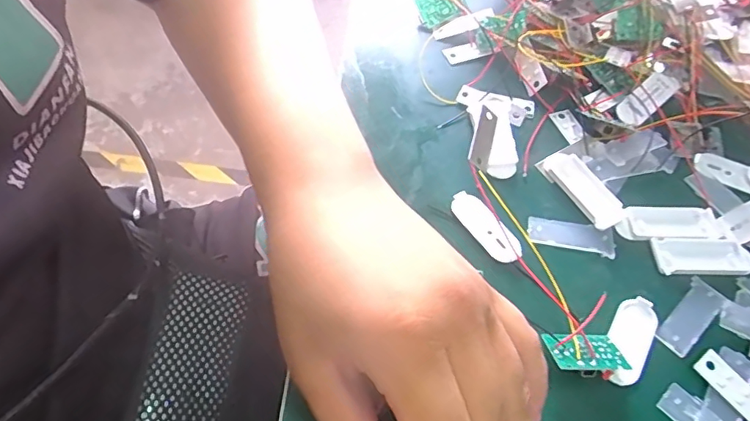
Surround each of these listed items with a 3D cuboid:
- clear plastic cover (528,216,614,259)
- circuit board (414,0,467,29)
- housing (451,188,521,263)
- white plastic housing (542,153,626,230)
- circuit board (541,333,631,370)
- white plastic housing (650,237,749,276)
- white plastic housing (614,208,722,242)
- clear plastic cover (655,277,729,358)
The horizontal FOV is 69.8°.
[{"bbox_3d":[0.112,0.014,0.308,0.047,0.004,0.018,9,56,1],"label":"clear plastic cover"},{"bbox_3d":[0.050,-0.157,0.408,0.033,0.007,0.026,-26,90,13],"label":"circuit board"},{"bbox_3d":[0.062,0.009,0.306,0.016,0.007,0.050,-27,64,-17],"label":"housing"},{"bbox_3d":[0.125,-0.014,0.323,0.020,0.007,0.056,-21,60,-18],"label":"white plastic housing"},{"bbox_3d":[0.100,0.068,0.260,0.036,0.007,0.023,4,43,-4],"label":"circuit board"},{"bbox_3d":[0.186,0.025,0.303,0.055,0.004,0.022,0,56,-4],"label":"white plastic housing"},{"bbox_3d":[0.172,0.007,0.312,0.060,0.006,0.019,-2,56,-6],"label":"white plastic housing"},{"bbox_3d":[0.168,0.057,0.285,0.047,0.006,0.018,-37,66,-25],"label":"clear plastic cover"}]

